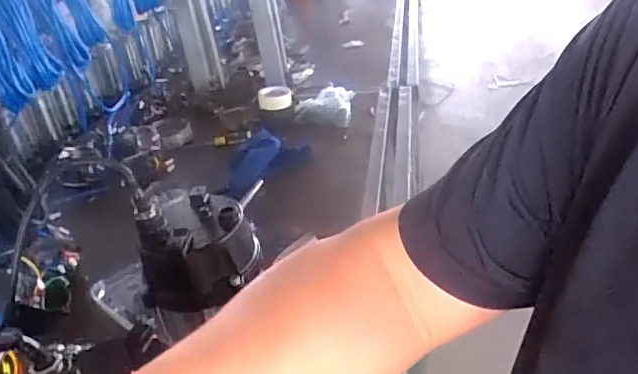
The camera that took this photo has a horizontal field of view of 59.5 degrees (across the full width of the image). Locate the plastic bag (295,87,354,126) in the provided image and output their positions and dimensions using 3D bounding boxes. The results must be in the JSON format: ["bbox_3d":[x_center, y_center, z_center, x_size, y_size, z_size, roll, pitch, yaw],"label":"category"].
[{"bbox_3d":[0.019,-0.236,1.625,0.159,0.060,0.204,-4,30,7],"label":"plastic bag"}]

